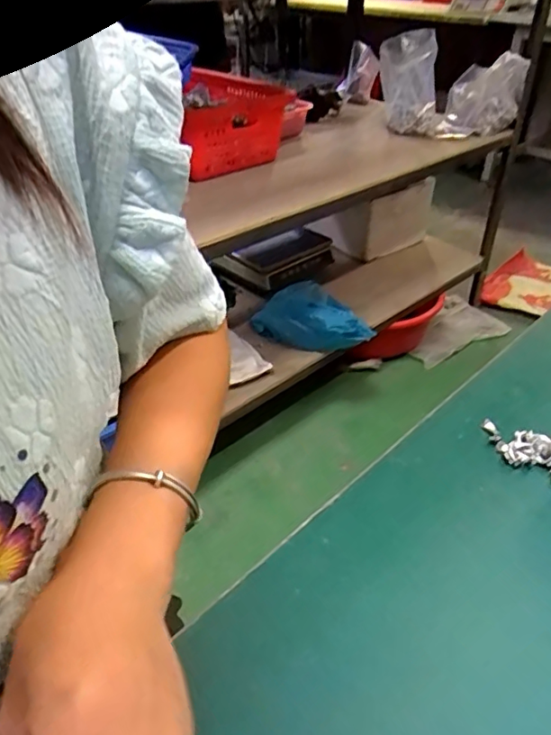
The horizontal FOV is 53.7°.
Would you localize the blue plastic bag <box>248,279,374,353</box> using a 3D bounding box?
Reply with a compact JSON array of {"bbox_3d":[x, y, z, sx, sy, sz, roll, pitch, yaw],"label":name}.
[{"bbox_3d":[0.094,-0.112,1.319,0.263,0.079,0.160,24,43,28],"label":"blue plastic bag"}]

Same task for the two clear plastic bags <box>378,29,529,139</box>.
[{"bbox_3d":[0.483,-0.786,1.519,0.379,0.216,0.246,14,39,18],"label":"two clear plastic bags"}]

